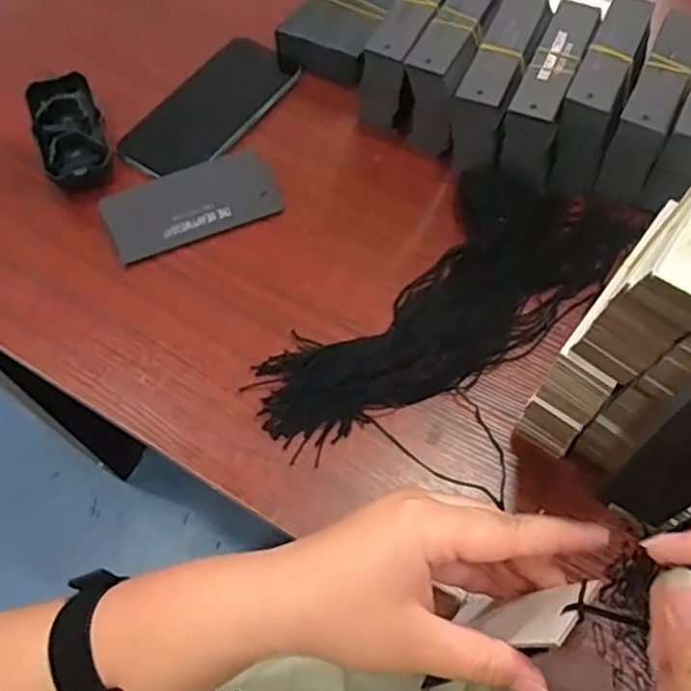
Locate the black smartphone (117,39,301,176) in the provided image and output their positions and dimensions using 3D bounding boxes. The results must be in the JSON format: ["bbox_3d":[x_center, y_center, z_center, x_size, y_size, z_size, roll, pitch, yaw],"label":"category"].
[{"bbox_3d":[-0.110,-0.197,0.559,0.074,0.010,0.165,30,68,16],"label":"black smartphone"}]

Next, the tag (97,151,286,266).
[{"bbox_3d":[-0.117,-0.108,0.518,0.128,0.006,0.064,-21,71,-11],"label":"tag"}]

